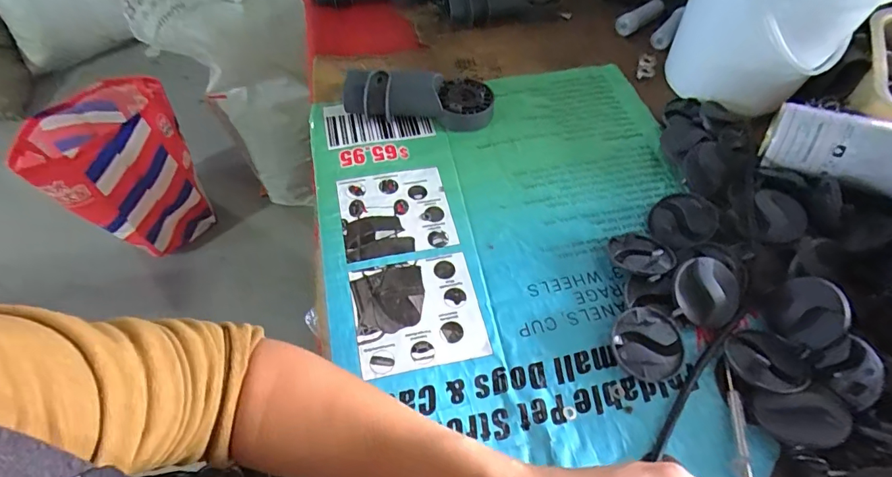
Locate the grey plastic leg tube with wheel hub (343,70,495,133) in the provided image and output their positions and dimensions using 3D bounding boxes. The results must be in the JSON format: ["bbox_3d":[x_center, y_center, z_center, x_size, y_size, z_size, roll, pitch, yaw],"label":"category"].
[{"bbox_3d":[-0.030,-0.154,0.506,0.162,0.047,0.054,3,57,3],"label":"grey plastic leg tube with wheel hub"}]

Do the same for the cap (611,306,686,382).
[{"bbox_3d":[0.159,0.083,0.362,0.055,0.023,0.054,-1,57,1],"label":"cap"}]

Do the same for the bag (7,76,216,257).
[{"bbox_3d":[-0.777,-0.163,1.136,0.308,0.335,0.303,-32,62,-18],"label":"bag"}]

